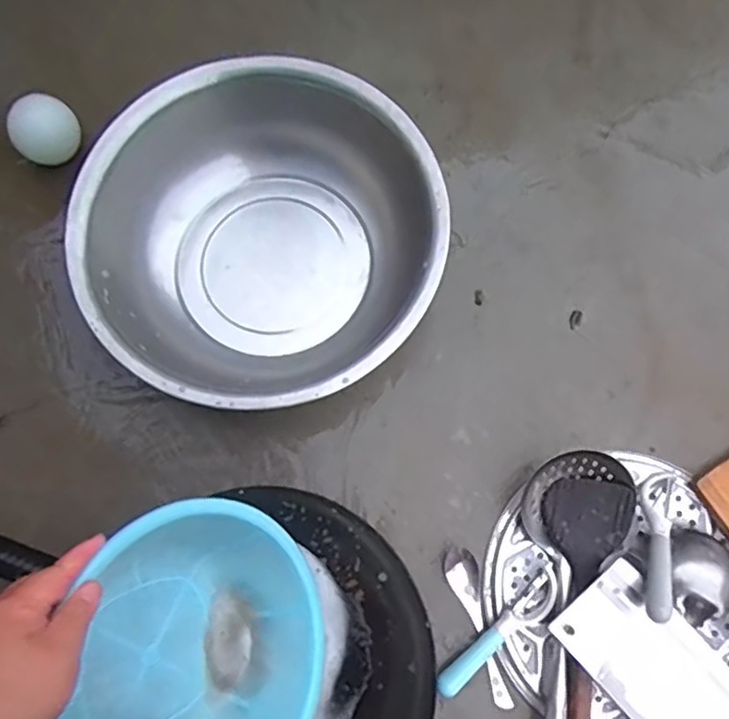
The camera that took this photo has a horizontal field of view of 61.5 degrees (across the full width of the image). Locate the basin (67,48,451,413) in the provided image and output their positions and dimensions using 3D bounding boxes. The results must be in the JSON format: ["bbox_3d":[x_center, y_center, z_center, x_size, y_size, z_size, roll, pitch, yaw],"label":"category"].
[{"bbox_3d":[-0.109,-0.122,0.671,0.364,0.120,0.356,0,77,0],"label":"basin"}]

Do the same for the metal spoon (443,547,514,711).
[{"bbox_3d":[0.114,0.274,0.619,0.030,0.027,0.161,-15,77,-4],"label":"metal spoon"}]

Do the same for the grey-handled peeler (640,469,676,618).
[{"bbox_3d":[0.294,0.181,0.616,0.027,0.028,0.161,22,45,5],"label":"grey-handled peeler"}]

